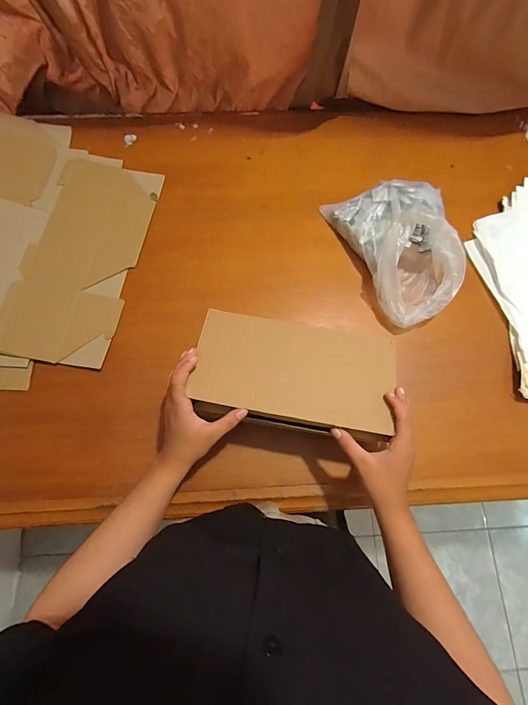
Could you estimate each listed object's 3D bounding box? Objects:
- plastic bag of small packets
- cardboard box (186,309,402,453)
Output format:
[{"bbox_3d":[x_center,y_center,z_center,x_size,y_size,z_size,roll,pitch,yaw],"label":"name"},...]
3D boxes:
[{"bbox_3d":[0.252,-0.197,0.571,0.191,0.107,0.266,-22,75,-6],"label":"plastic bag of small packets"},{"bbox_3d":[0.040,0.026,0.451,0.256,0.033,0.145,10,74,3],"label":"cardboard box"}]

